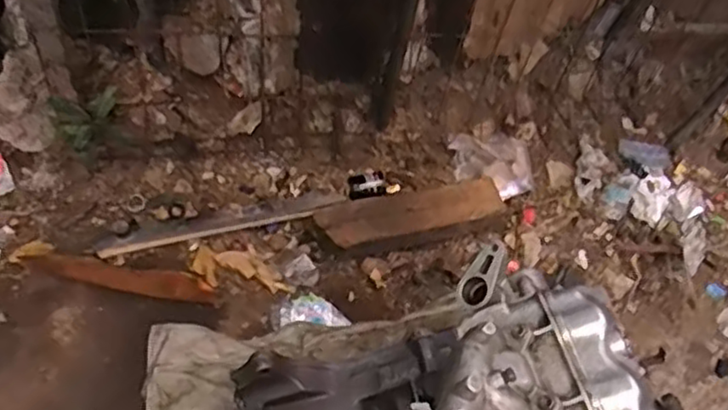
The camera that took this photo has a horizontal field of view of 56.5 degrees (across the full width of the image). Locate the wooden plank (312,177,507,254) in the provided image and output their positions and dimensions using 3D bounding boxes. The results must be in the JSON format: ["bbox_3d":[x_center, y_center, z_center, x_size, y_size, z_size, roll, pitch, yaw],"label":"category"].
[{"bbox_3d":[0.113,0.009,1.596,0.438,0.059,0.126,-12,54,-20],"label":"wooden plank"}]

